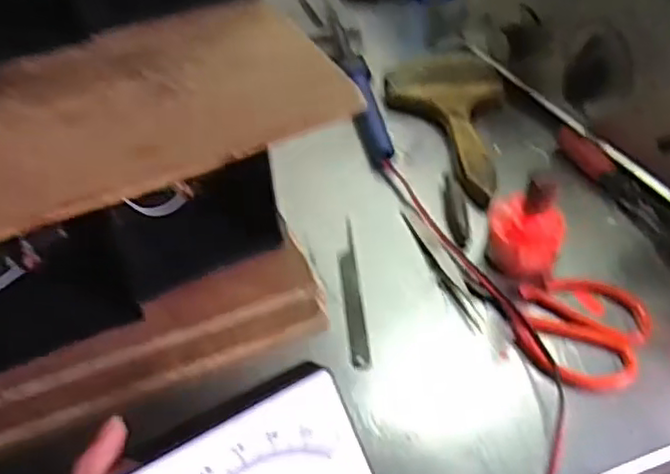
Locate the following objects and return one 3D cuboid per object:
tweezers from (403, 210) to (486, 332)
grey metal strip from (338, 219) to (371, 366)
[{"bbox_3d":[0.068,0.021,0.431,0.010,0.006,0.106,-17,47,-16],"label":"tweezers"},{"bbox_3d":[0.011,0.032,0.421,0.012,0.004,0.122,-4,45,-3],"label":"grey metal strip"}]

